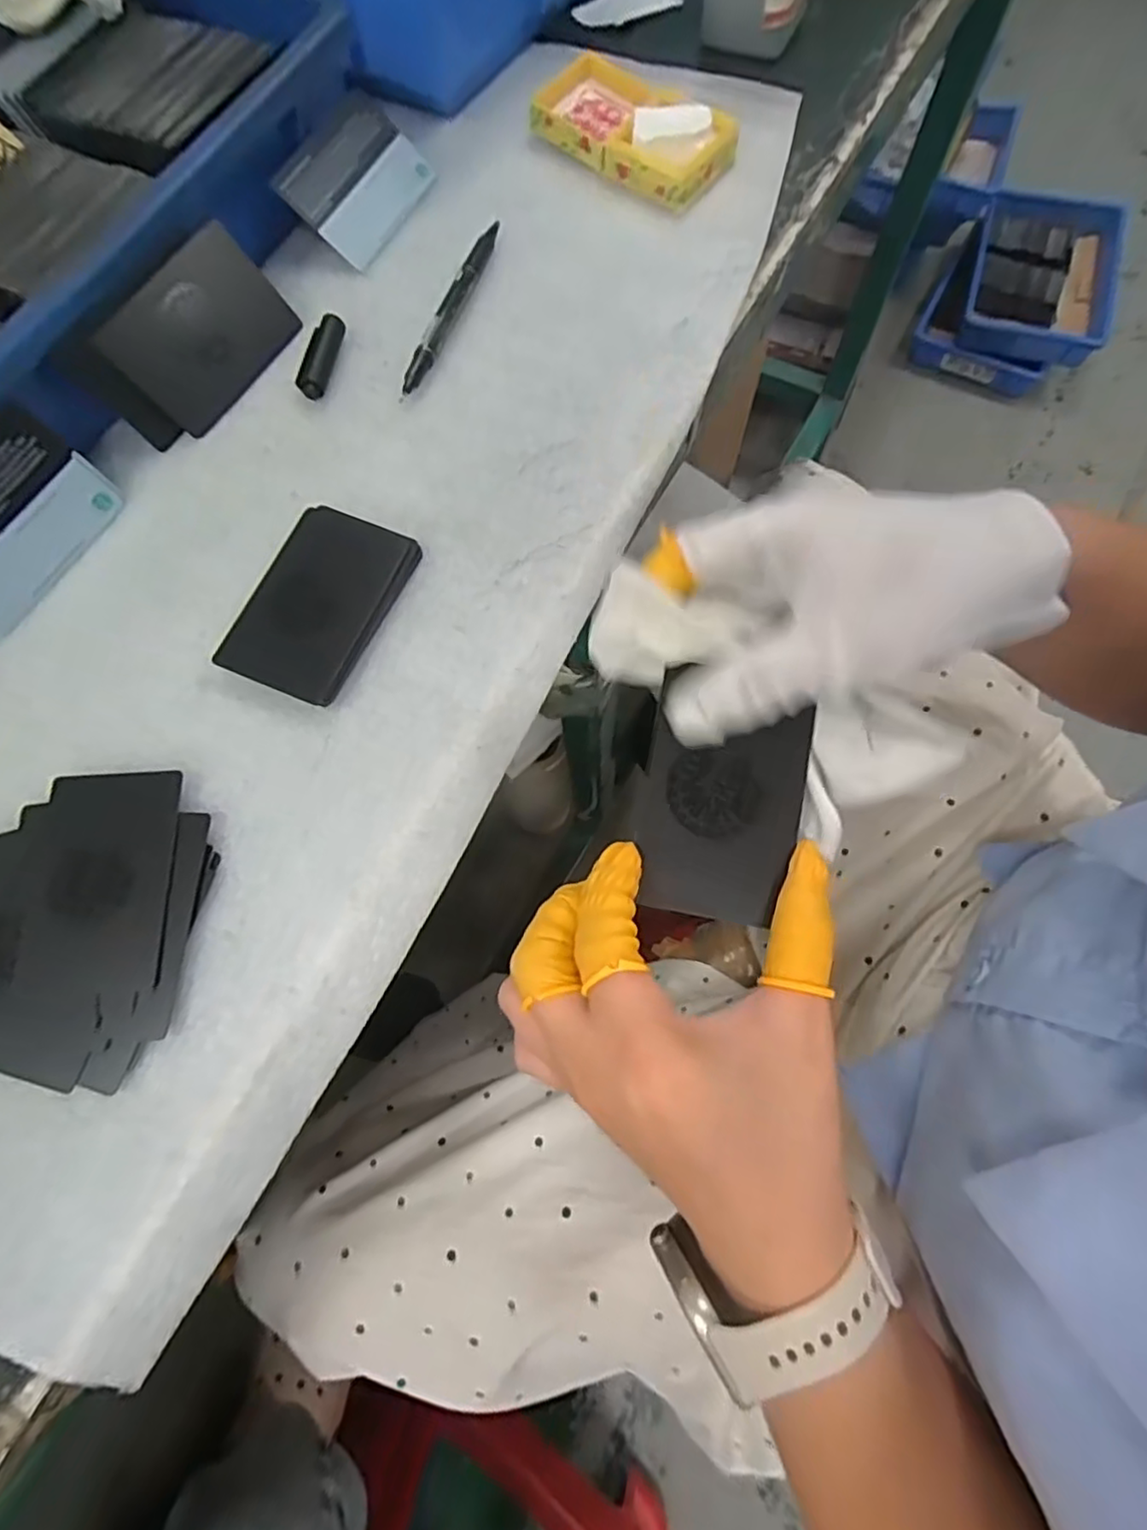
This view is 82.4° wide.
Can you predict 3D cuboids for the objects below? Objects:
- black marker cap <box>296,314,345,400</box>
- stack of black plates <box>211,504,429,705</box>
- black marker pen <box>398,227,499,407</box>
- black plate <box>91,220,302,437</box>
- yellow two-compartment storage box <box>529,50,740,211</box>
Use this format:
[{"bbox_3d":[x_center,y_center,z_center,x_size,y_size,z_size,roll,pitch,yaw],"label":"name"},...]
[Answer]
[{"bbox_3d":[-0.127,-0.204,0.329,0.013,0.012,0.043,12,74,6],"label":"black marker cap"},{"bbox_3d":[-0.111,-0.072,0.291,0.055,0.011,0.088,22,75,9],"label":"stack of black plates"},{"bbox_3d":[-0.064,-0.236,0.337,0.014,0.012,0.120,19,75,8],"label":"black marker pen"},{"bbox_3d":[-0.177,-0.209,0.317,0.004,0.055,0.087,26,76,32],"label":"black plate"},{"bbox_3d":[0.033,-0.360,0.366,0.117,0.023,0.062,37,78,13],"label":"yellow two-compartment storage box"}]

